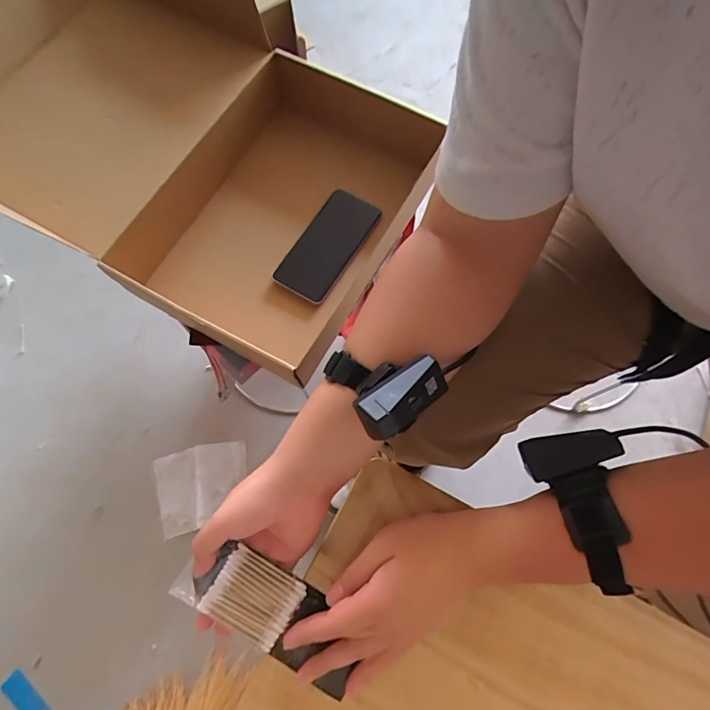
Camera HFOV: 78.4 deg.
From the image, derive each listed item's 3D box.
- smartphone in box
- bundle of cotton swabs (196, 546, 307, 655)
[{"bbox_3d":[-0.033,-0.144,0.569,0.070,0.012,0.161,31,76,8],"label":"smartphone in box"},{"bbox_3d":[-0.087,0.207,0.372,0.072,0.005,0.057,29,74,8],"label":"bundle of cotton swabs"}]

